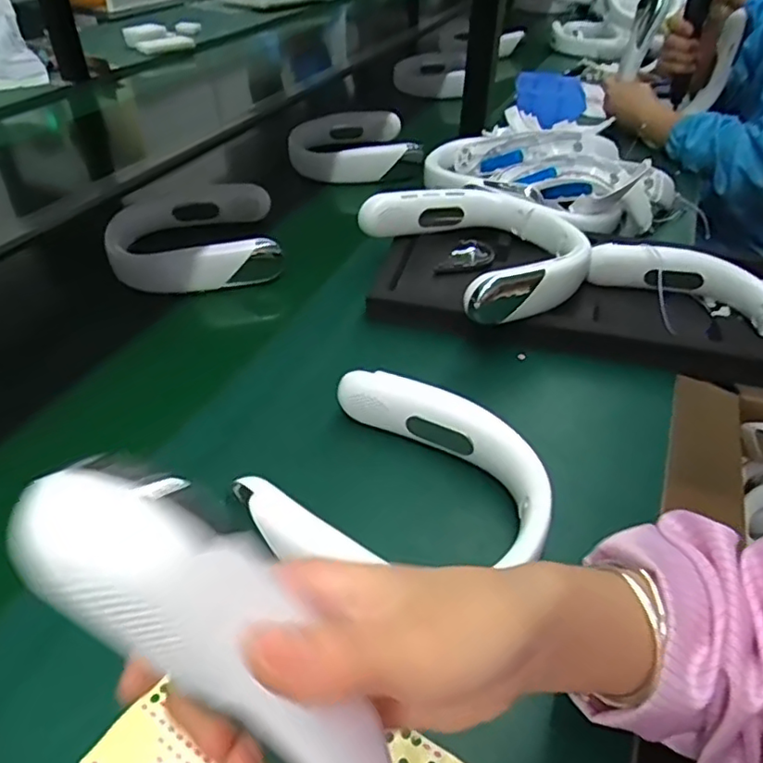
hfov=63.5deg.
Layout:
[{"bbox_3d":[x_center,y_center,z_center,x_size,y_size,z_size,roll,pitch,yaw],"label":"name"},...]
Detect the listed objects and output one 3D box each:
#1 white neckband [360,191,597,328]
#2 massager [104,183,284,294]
[{"bbox_3d":[0.110,-0.143,0.671,0.178,0.072,0.211,-19,45,-23],"label":"white neckband"},{"bbox_3d":[-0.227,-0.178,0.757,0.204,0.061,0.170,-9,42,-13],"label":"massager"}]

